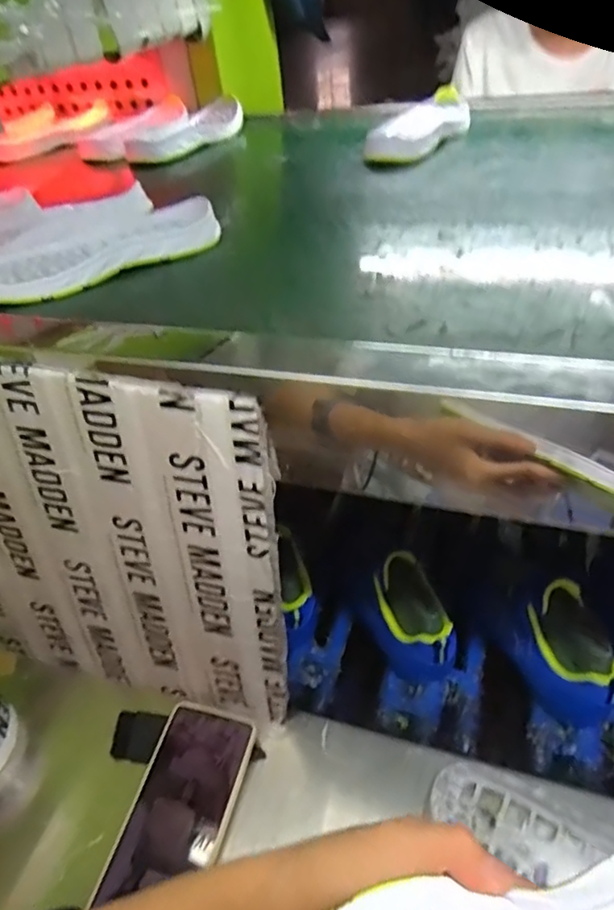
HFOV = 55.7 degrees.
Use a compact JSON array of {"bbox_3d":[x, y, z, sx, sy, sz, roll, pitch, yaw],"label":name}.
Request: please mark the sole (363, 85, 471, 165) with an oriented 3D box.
[{"bbox_3d":[0.147,-0.420,0.734,0.092,0.036,0.239,16,44,23],"label":"sole"}]

